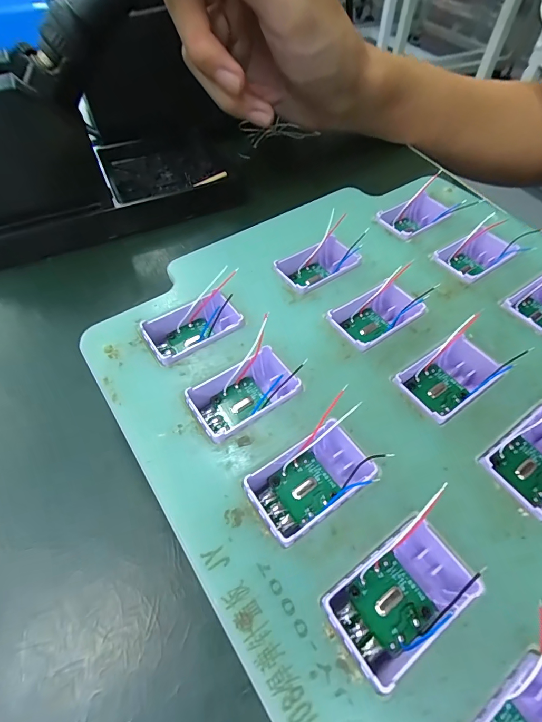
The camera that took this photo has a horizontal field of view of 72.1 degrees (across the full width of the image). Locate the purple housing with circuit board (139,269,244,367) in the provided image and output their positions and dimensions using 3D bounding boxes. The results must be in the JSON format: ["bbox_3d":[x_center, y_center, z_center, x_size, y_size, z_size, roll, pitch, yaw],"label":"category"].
[{"bbox_3d":[-0.026,-0.012,0.131,0.035,0.012,0.021,-28,59,-19],"label":"purple housing with circuit board"}]

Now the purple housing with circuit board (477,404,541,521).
[{"bbox_3d":[0.075,0.028,0.103,0.033,0.011,0.021,-30,60,-20],"label":"purple housing with circuit board"}]

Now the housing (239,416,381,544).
[{"bbox_3d":[0.010,0.032,0.101,0.031,0.009,0.021,-28,59,-19],"label":"housing"}]

